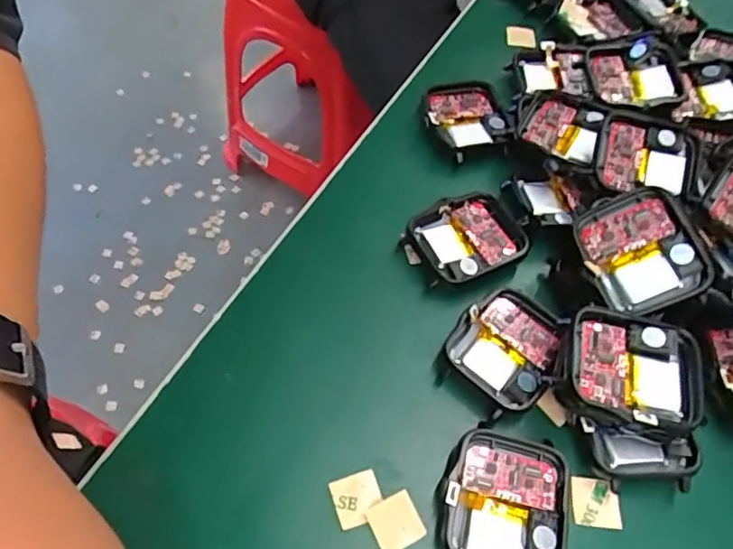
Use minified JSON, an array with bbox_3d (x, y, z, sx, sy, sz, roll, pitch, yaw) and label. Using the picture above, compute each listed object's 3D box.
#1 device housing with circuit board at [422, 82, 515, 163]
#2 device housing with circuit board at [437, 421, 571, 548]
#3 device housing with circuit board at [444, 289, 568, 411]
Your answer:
[{"bbox_3d":[0.047,-0.074,0.273,0.037,0.008,0.040,-18,62,-14],"label":"device housing with circuit board"},{"bbox_3d":[0.043,0.073,0.183,0.039,0.008,0.045,16,59,5],"label":"device housing with circuit board"},{"bbox_3d":[0.051,0.025,0.212,0.036,0.006,0.041,31,61,14],"label":"device housing with circuit board"}]

